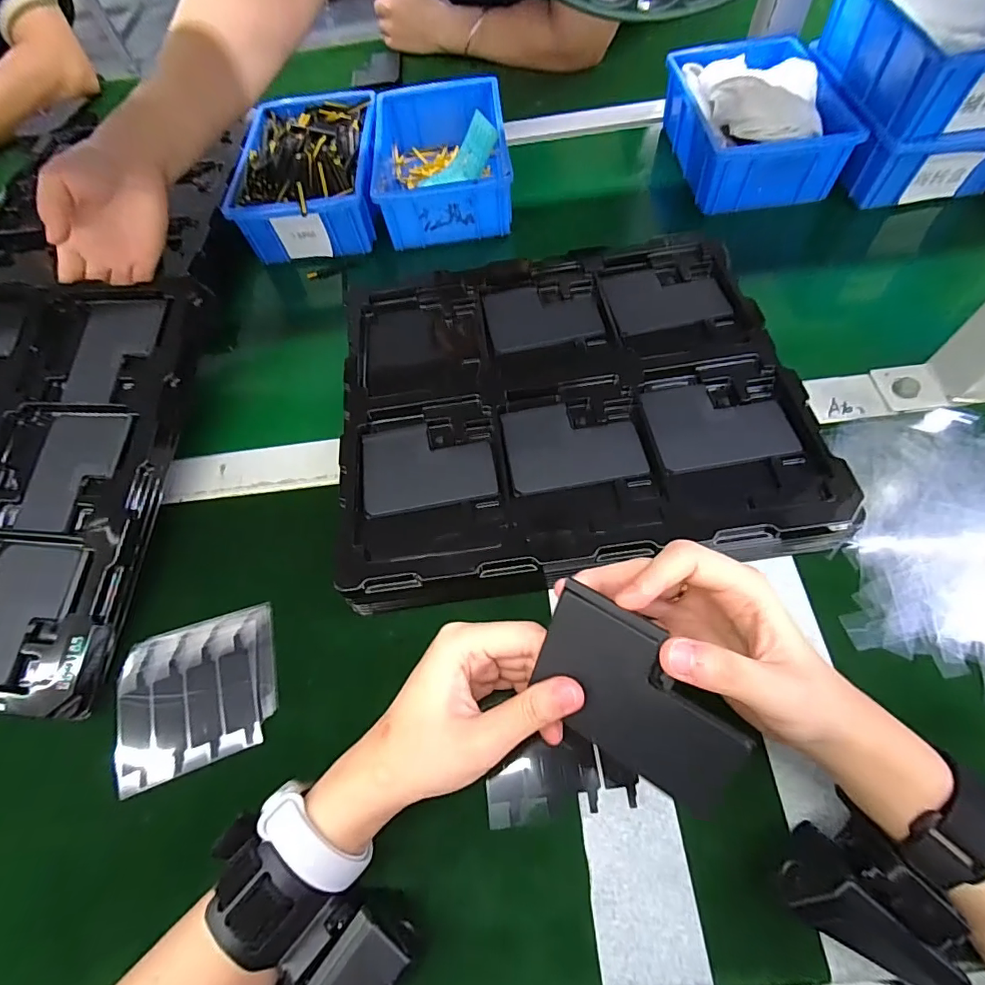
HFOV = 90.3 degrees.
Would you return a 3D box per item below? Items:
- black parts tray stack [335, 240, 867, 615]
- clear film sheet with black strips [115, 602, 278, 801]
[{"bbox_3d":[0.050,-0.075,0.368,0.323,0.042,0.290,-8,62,1],"label":"black parts tray stack"},{"bbox_3d":[-0.187,0.126,0.311,0.096,0.005,0.089,-18,62,-5],"label":"clear film sheet with black strips"}]

